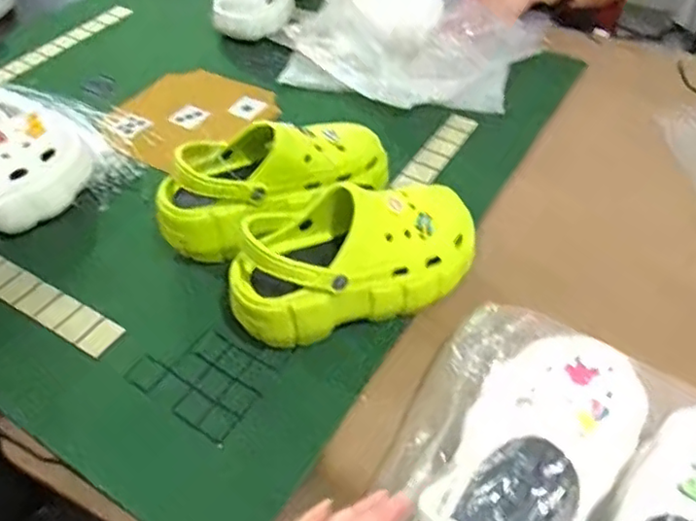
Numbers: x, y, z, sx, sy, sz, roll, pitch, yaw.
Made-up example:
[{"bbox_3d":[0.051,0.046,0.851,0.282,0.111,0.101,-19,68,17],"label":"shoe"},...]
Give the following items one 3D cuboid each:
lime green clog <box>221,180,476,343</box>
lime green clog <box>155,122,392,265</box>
[{"bbox_3d":[0.003,-0.004,0.604,0.240,0.109,0.104,-12,47,-11],"label":"lime green clog"},{"bbox_3d":[-0.079,-0.083,0.672,0.248,0.112,0.097,-20,49,-18],"label":"lime green clog"}]

